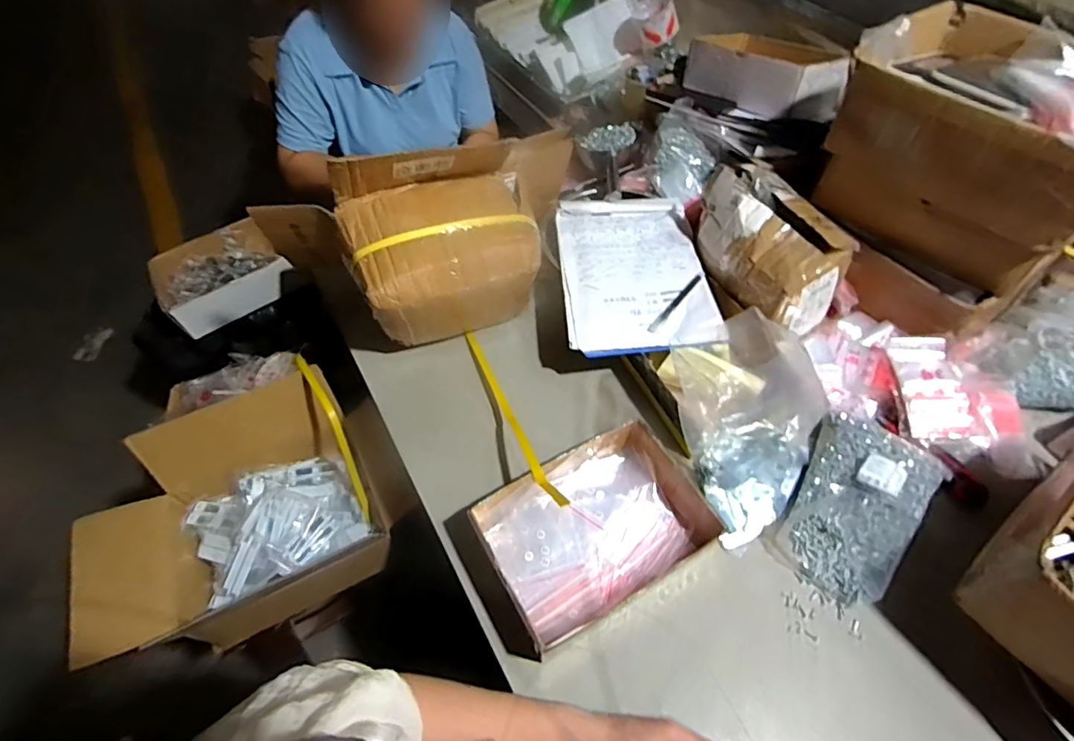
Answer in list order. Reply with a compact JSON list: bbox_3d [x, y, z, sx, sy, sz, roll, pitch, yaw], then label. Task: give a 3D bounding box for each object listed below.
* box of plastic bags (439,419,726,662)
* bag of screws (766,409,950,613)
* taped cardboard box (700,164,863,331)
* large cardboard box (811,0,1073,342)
[{"bbox_3d":[0.054,0.194,0.643,0.277,0.068,0.192,-26,58,-16],"label":"box of plastic bags"},{"bbox_3d":[0.399,0.160,0.648,0.143,0.079,0.224,31,61,21],"label":"bag of screws"},{"bbox_3d":[0.342,-0.186,0.788,0.152,0.141,0.220,-21,57,-13],"label":"taped cardboard box"},{"bbox_3d":[0.590,-0.284,0.733,0.245,0.264,0.326,-33,60,-20],"label":"large cardboard box"}]

